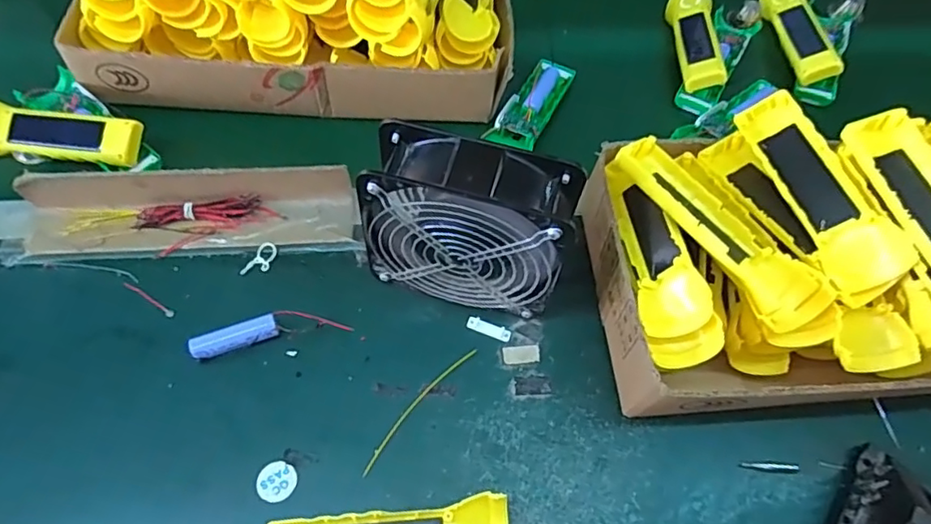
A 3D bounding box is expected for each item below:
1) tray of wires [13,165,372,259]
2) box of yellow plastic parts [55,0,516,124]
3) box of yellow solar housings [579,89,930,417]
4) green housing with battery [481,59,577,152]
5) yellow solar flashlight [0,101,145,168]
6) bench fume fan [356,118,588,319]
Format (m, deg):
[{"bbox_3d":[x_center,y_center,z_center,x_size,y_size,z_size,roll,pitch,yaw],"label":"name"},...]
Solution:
[{"bbox_3d":[-0.239,-0.045,0.504,0.276,0.041,0.067,-4,61,-4],"label":"tray of wires"},{"bbox_3d":[-0.169,-0.283,0.550,0.428,0.187,0.203,3,61,0],"label":"box of yellow plastic parts"},{"bbox_3d":[0.320,-0.018,0.438,0.414,0.168,0.216,-2,61,-3],"label":"box of yellow solar housings"},{"bbox_3d":[0.070,-0.167,0.604,0.045,0.022,0.132,23,63,11],"label":"green housing with battery"},{"bbox_3d":[-0.387,-0.120,0.548,0.164,0.031,0.046,7,61,2],"label":"yellow solar flashlight"},{"bbox_3d":[0.003,-0.025,0.443,0.145,0.144,0.063,15,61,6],"label":"bench fume fan"}]

